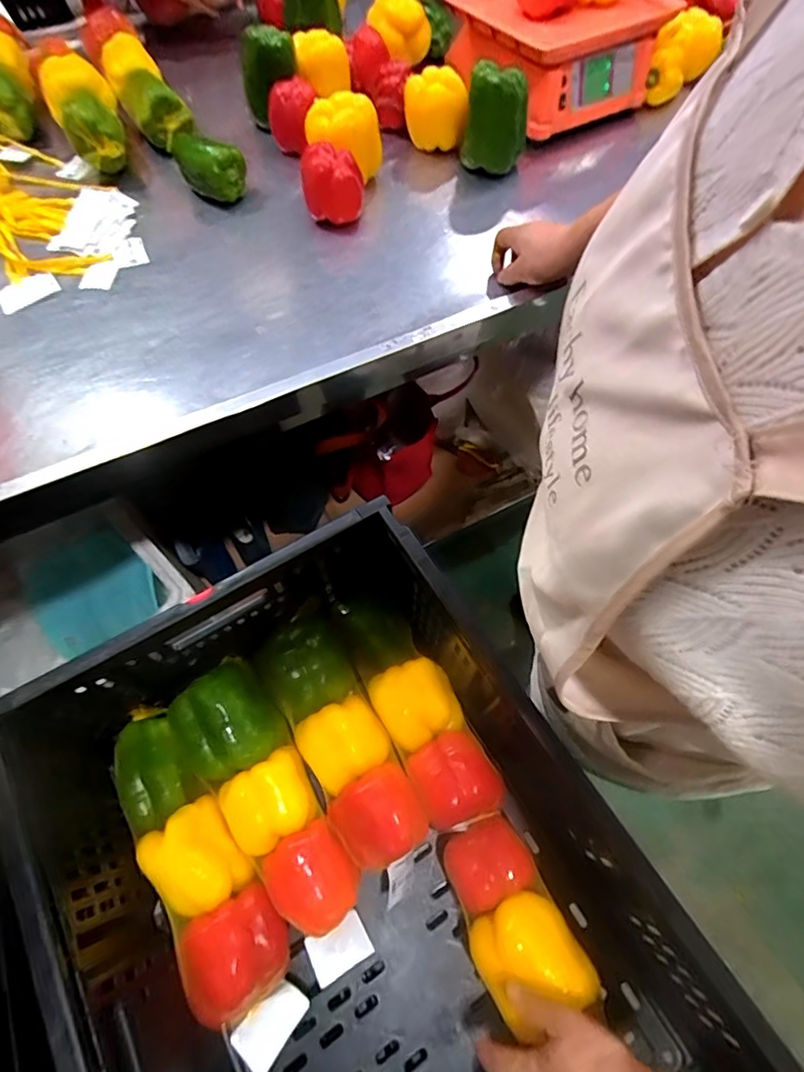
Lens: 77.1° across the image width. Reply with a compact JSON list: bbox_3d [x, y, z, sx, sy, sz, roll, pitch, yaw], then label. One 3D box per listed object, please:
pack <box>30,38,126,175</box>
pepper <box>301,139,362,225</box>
[{"bbox_3d":[-0.496,-0.676,0.781,0.099,0.079,0.286,-29,66,-14],"label":"pack"},{"bbox_3d":[-0.095,-0.483,0.691,0.080,0.070,0.066,-5,62,-2],"label":"pepper"}]

